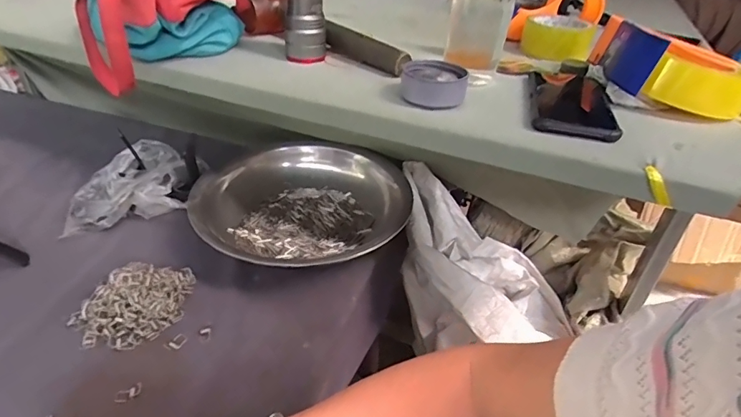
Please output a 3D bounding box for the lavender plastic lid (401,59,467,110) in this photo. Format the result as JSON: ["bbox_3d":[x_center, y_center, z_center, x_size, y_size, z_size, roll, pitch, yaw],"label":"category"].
[{"bbox_3d":[0.065,-0.133,0.467,0.065,0.028,0.080,5,36,2],"label":"lavender plastic lid"}]

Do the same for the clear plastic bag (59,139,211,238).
[{"bbox_3d":[-0.297,-0.032,0.566,0.162,0.073,0.087,-8,38,-16],"label":"clear plastic bag"}]

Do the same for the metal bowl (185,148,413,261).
[{"bbox_3d":[-0.086,-0.004,0.569,0.235,0.061,0.226,3,36,-2],"label":"metal bowl"}]

